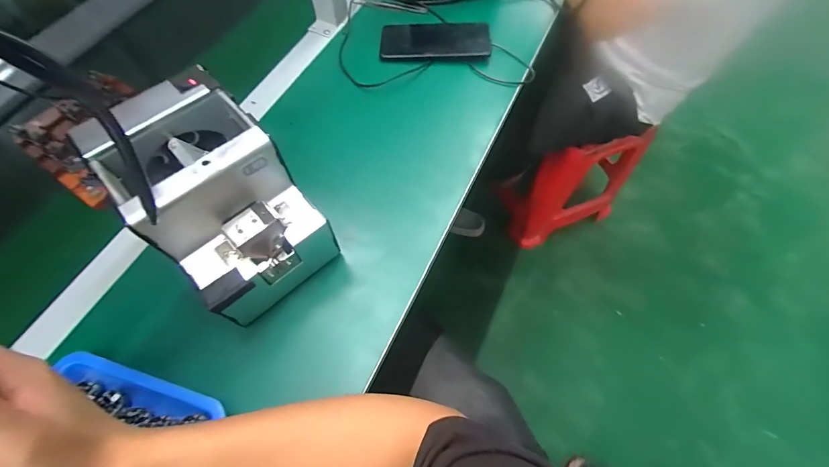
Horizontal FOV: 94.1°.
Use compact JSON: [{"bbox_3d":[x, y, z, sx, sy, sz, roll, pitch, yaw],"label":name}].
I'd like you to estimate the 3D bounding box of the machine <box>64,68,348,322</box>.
[{"bbox_3d":[-0.182,-0.030,0.368,0.123,0.147,0.172,-40,69,-18],"label":"machine"}]

